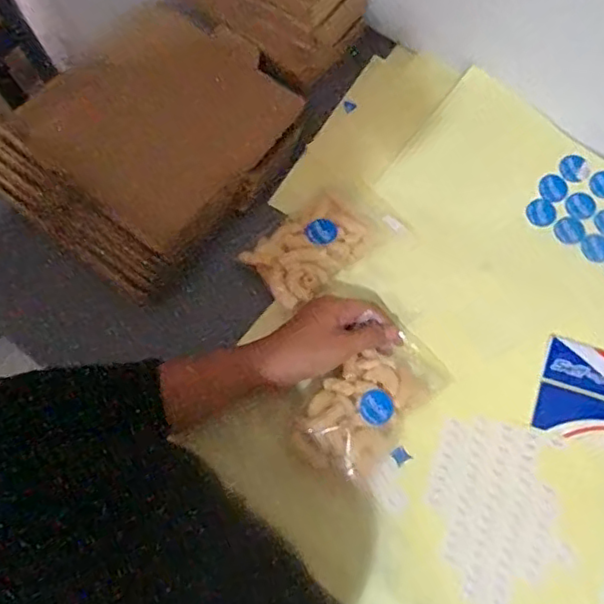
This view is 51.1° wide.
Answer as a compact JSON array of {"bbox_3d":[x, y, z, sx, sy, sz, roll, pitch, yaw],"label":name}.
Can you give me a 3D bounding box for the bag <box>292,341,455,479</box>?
[{"bbox_3d":[0.057,0.088,0.544,0.077,0.029,0.137,41,78,12],"label":"bag"}]

